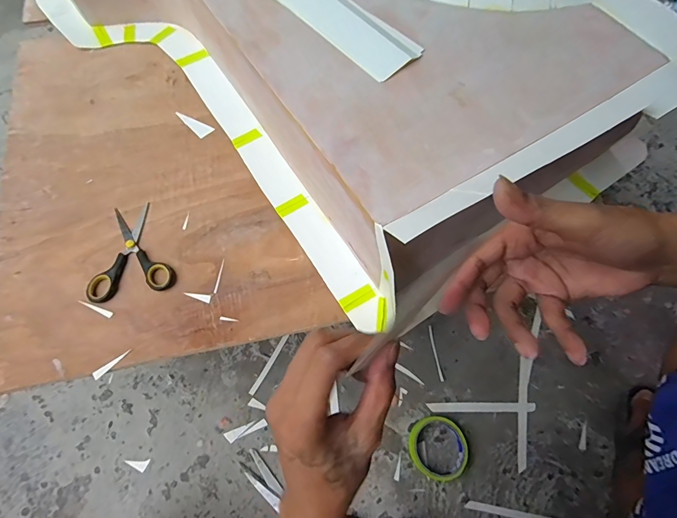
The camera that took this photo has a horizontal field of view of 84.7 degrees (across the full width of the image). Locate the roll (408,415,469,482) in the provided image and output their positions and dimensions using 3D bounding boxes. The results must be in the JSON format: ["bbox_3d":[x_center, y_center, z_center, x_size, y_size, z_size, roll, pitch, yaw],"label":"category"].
[{"bbox_3d":[0.161,0.301,0.591,0.090,0.010,0.094,0,69,-1],"label":"roll"}]

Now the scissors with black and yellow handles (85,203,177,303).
[{"bbox_3d":[-0.256,-0.013,0.458,0.097,0.009,0.123,-12,69,-6],"label":"scissors with black and yellow handles"}]

